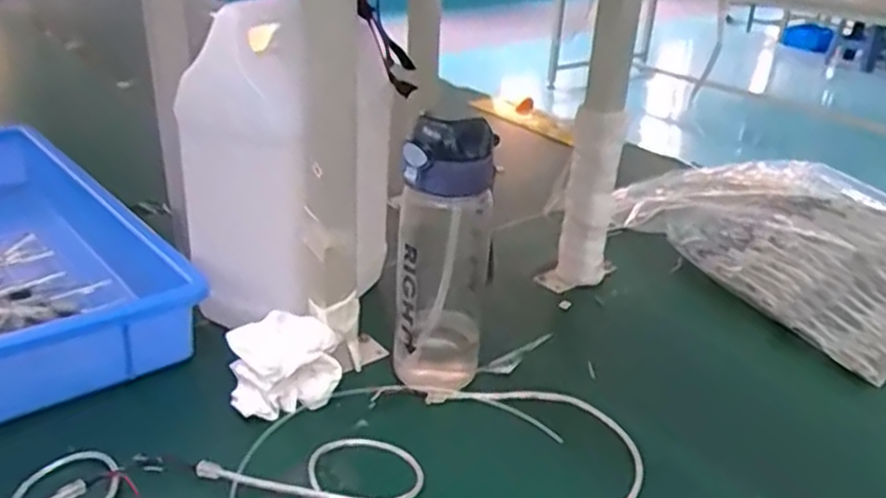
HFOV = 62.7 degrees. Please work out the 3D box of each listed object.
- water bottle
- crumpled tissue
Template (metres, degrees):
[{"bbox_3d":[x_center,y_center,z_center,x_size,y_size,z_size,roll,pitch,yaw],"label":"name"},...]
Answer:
[{"bbox_3d":[-0.001,0.011,0.604,0.080,0.234,0.078,3,27,3],"label":"water bottle"},{"bbox_3d":[-0.131,0.094,0.599,0.091,0.056,0.058,-11,29,-24],"label":"crumpled tissue"}]

